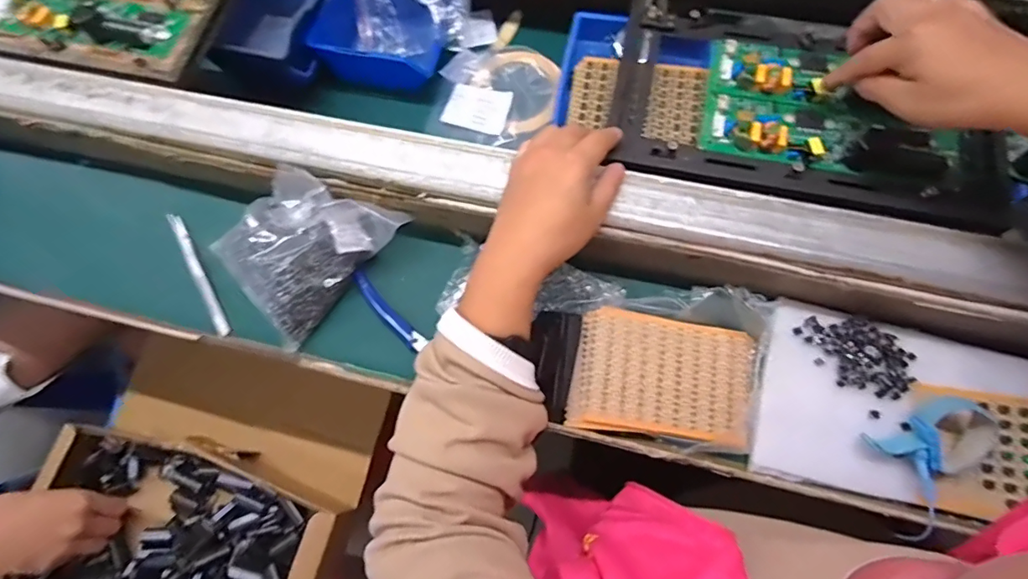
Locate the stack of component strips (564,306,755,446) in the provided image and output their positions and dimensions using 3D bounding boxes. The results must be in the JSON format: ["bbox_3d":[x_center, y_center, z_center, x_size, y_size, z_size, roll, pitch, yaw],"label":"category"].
[{"bbox_3d":[0.113,0.064,0.384,0.132,0.014,0.088,8,74,5],"label":"stack of component strips"}]

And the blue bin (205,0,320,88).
[{"bbox_3d":[-0.247,-0.281,0.538,0.095,0.073,0.132,9,74,5],"label":"blue bin"}]

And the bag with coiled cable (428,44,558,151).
[{"bbox_3d":[-0.020,-0.206,0.538,0.131,0.028,0.118,8,74,4],"label":"bag with coiled cable"}]

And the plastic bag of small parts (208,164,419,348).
[{"bbox_3d":[-0.171,-0.041,0.420,0.136,0.056,0.103,-43,76,-10],"label":"plastic bag of small parts"}]

